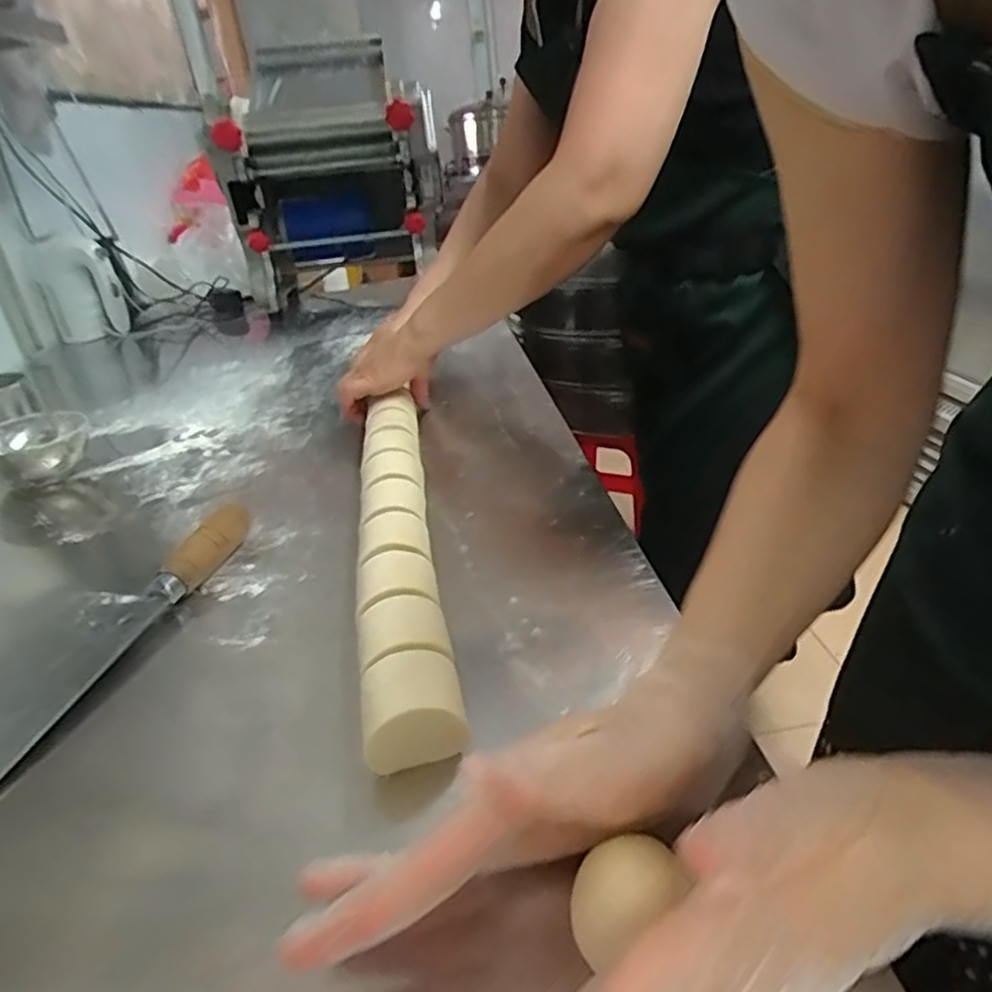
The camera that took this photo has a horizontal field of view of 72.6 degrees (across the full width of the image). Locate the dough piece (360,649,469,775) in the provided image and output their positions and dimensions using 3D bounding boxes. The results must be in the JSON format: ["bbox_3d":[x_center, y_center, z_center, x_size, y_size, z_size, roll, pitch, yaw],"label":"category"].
[{"bbox_3d":[-0.045,0.111,0.358,0.053,0.037,0.051,-11,29,-9],"label":"dough piece"}]

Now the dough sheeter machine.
[{"bbox_3d":[-0.299,-0.582,1.267,0.355,0.412,0.370,-10,29,-8],"label":"dough sheeter machine"}]

